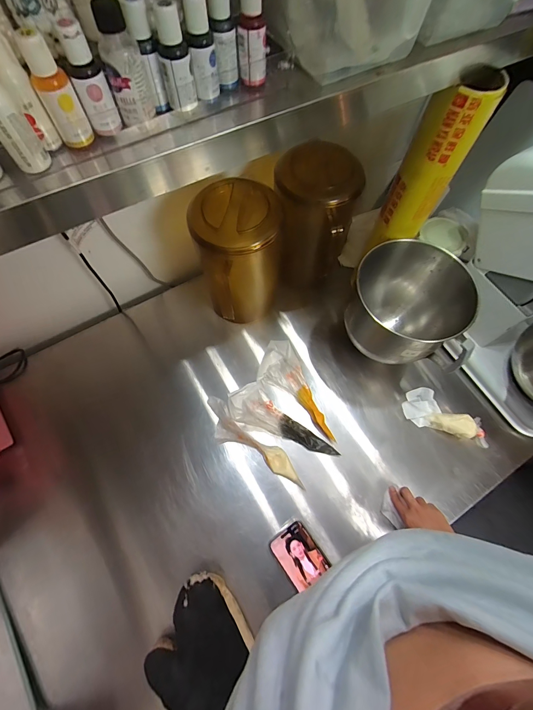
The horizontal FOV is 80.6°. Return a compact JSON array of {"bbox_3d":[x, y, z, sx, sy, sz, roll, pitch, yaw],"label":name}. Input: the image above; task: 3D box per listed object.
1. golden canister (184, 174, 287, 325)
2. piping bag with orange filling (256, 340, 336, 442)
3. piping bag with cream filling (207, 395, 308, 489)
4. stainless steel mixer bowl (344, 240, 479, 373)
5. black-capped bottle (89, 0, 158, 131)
[{"bbox_3d":[-0.063,-0.196,0.676,0.132,0.291,0.179,41,71,13],"label":"golden canister"},{"bbox_3d":[0.053,0.087,0.701,0.091,0.065,0.251,-22,70,-11],"label":"piping bag with orange filling"},{"bbox_3d":[-0.029,0.189,0.649,0.244,0.063,0.062,35,70,12],"label":"piping bag with cream filling"},{"bbox_3d":[0.285,-0.088,0.653,0.216,0.197,0.221,1,67,-2],"label":"stainless steel mixer bowl"},{"bbox_3d":[-0.111,-0.224,0.250,0.029,0.077,0.023,-17,69,-9],"label":"black-capped bottle"}]

